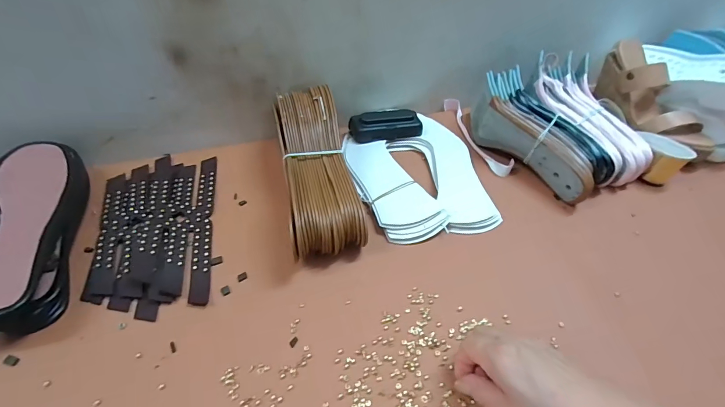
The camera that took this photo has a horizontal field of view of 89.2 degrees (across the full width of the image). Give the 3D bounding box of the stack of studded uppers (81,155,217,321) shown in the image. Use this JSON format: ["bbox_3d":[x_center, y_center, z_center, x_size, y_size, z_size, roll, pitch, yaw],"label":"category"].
[{"bbox_3d":[-0.230,0.021,0.412,0.114,0.016,0.221,-6,45,-13],"label":"stack of studded uppers"}]

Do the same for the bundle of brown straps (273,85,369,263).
[{"bbox_3d":[-0.057,-0.040,0.444,0.077,0.080,0.228,-7,46,-14],"label":"bundle of brown straps"}]

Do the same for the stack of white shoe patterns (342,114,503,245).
[{"bbox_3d":[0.072,-0.041,0.497,0.169,0.019,0.210,-6,45,-13],"label":"stack of white shoe patterns"}]

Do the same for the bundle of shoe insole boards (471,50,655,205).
[{"bbox_3d":[0.299,-0.114,0.556,0.212,0.081,0.241,-29,54,-31],"label":"bundle of shoe insole boards"}]

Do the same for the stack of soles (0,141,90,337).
[{"bbox_3d":[-0.326,0.024,0.368,0.071,0.051,0.221,-14,47,-19],"label":"stack of soles"}]

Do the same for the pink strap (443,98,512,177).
[{"bbox_3d":[0.181,-0.111,0.593,0.032,0.017,0.198,-8,46,-14],"label":"pink strap"}]

